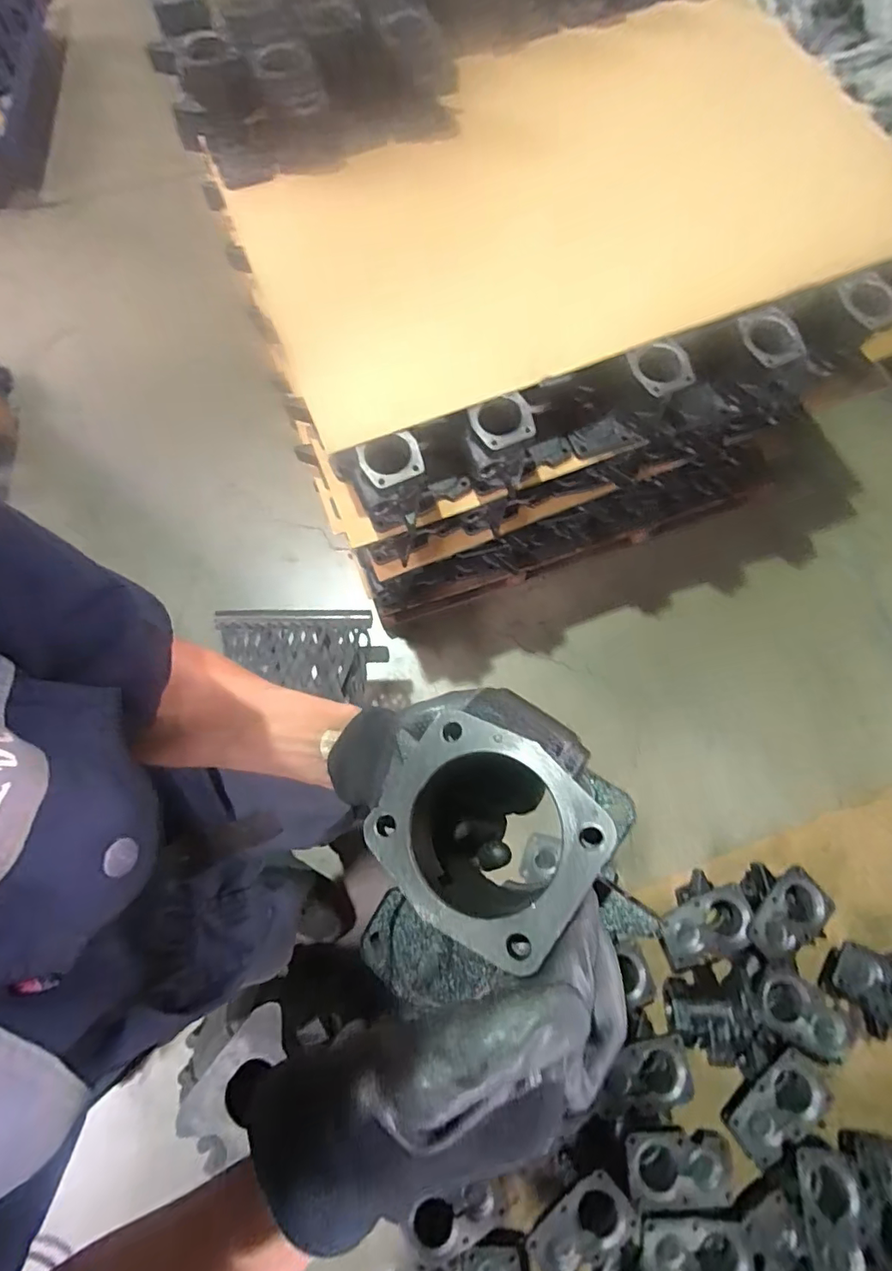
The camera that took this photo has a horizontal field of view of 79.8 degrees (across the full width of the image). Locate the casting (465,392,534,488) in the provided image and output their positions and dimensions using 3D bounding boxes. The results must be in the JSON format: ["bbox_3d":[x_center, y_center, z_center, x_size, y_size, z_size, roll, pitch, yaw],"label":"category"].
[{"bbox_3d":[0.084,-0.307,0.867,0.103,0.119,0.102,4,73,2],"label":"casting"}]

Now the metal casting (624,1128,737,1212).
[{"bbox_3d":[0.423,0.967,0.976,0.191,0.072,0.108,0,73,1],"label":"metal casting"}]

